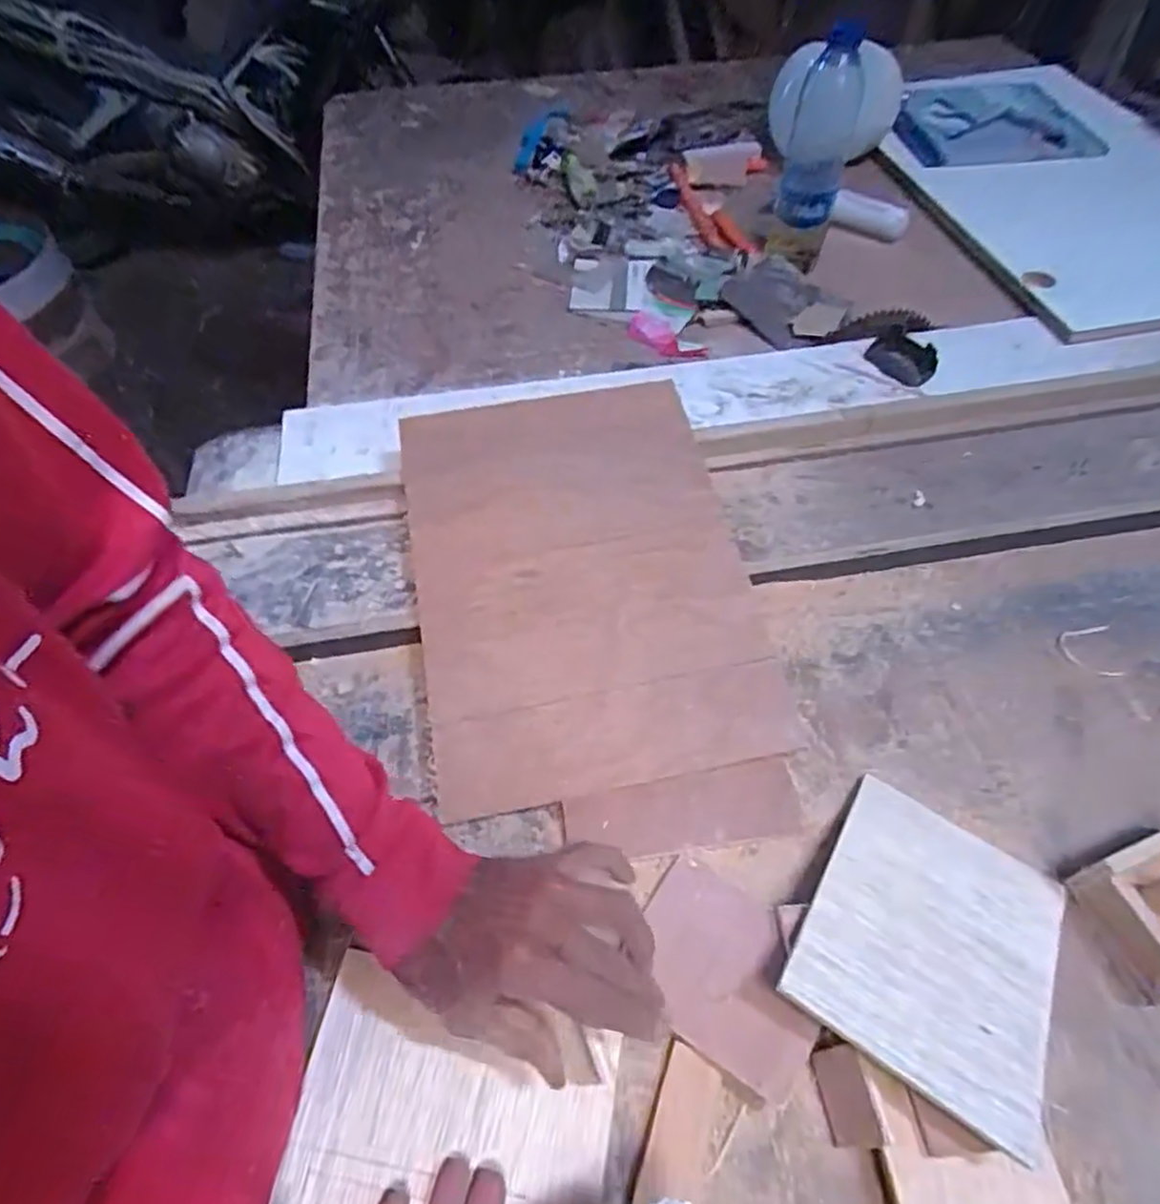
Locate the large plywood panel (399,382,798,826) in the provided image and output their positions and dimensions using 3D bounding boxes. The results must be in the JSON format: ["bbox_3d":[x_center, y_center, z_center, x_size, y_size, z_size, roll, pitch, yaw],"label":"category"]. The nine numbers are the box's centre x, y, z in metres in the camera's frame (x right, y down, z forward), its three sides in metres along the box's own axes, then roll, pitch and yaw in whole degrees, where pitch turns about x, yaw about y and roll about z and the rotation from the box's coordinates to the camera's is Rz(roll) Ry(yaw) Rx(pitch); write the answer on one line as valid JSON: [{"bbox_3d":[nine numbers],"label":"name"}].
[{"bbox_3d":[-0.004,-0.025,0.567,0.250,0.011,0.354,-11,63,-5],"label":"large plywood panel"}]

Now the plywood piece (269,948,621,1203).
[{"bbox_3d":[-0.068,0.271,0.382,0.167,0.011,0.112,6,56,8],"label":"plywood piece"}]

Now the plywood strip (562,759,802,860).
[{"bbox_3d":[0.068,0.142,0.475,0.154,0.010,0.049,-8,61,-6],"label":"plywood strip"}]

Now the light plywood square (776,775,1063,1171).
[{"bbox_3d":[0.200,0.189,0.404,0.127,0.007,0.163,29,46,19],"label":"light plywood square"}]

